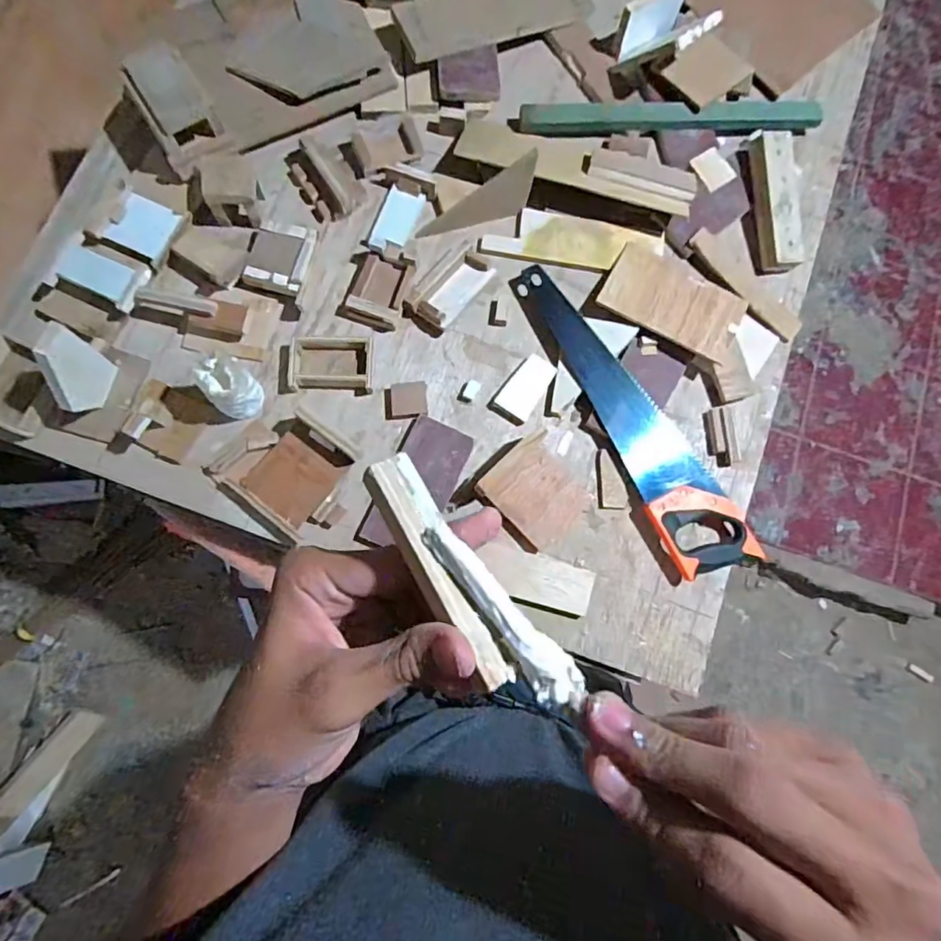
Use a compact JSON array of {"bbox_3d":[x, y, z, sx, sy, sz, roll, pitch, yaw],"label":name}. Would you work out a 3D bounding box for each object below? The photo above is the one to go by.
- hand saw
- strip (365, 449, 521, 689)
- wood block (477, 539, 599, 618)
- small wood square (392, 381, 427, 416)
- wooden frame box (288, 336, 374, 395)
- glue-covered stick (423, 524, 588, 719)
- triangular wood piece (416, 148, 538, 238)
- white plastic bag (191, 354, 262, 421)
[{"bbox_3d":[0.235,-0.090,0.807,0.115,0.025,0.510,-26,81,-8],"label":"hand saw"},{"bbox_3d":[-0.011,0.037,0.211,0.019,0.008,0.095,-29,79,-6],"label":"strip"},{"bbox_3d":[0.090,0.154,0.768,0.158,0.018,0.068,18,79,1],"label":"wood block"},{"bbox_3d":[-0.088,-0.104,0.793,0.050,0.014,0.046,0,79,-3],"label":"small wood square"},{"bbox_3d":[-0.199,-0.154,0.787,0.116,0.026,0.078,1,79,-3],"label":"wooden frame box"},{"bbox_3d":[0.013,0.054,0.204,0.017,0.007,0.084,-39,80,-8],"label":"glue-covered stick"},{"bbox_3d":[0.017,-0.392,0.822,0.196,0.070,0.019,-22,50,18],"label":"triangular wood piece"},{"bbox_3d":[-0.320,-0.110,0.730,0.054,0.086,0.064,35,79,4],"label":"white plastic bag"}]

